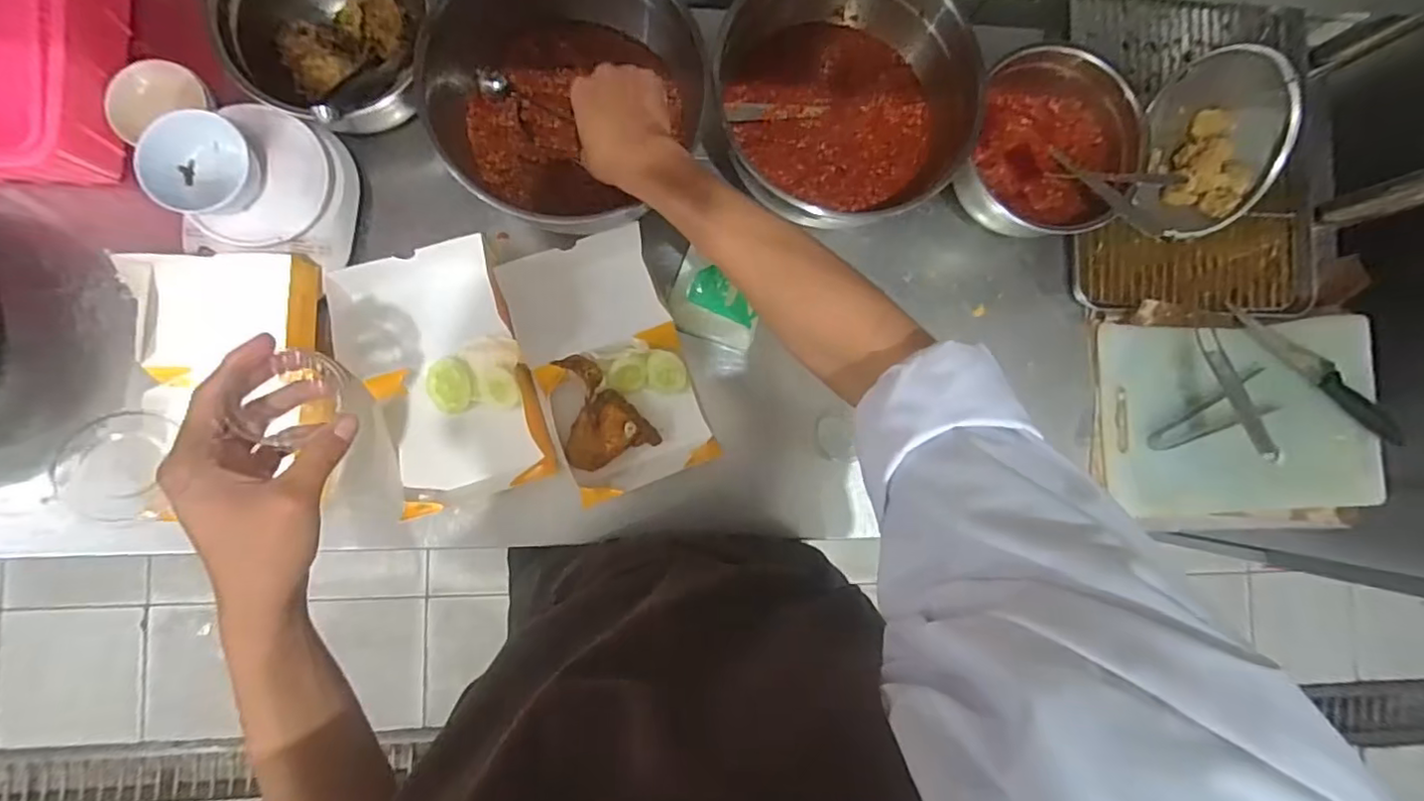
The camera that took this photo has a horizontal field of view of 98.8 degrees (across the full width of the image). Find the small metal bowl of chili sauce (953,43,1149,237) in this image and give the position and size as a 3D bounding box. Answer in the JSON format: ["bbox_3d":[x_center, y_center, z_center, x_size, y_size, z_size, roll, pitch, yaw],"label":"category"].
[{"bbox_3d":[0.348,-0.264,0.646,0.170,0.113,0.171,0,86,-6],"label":"small metal bowl of chili sauce"}]

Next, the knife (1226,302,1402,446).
[{"bbox_3d":[0.706,-0.036,0.714,0.239,0.023,0.033,38,83,-2],"label":"knife"}]

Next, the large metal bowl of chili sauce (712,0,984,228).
[{"bbox_3d":[0.124,-0.302,0.630,0.246,0.133,0.230,0,86,-6],"label":"large metal bowl of chili sauce"}]

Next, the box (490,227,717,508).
[{"bbox_3d":[-0.108,-0.038,0.643,0.152,0.046,0.259,-20,88,-7],"label":"box"}]

